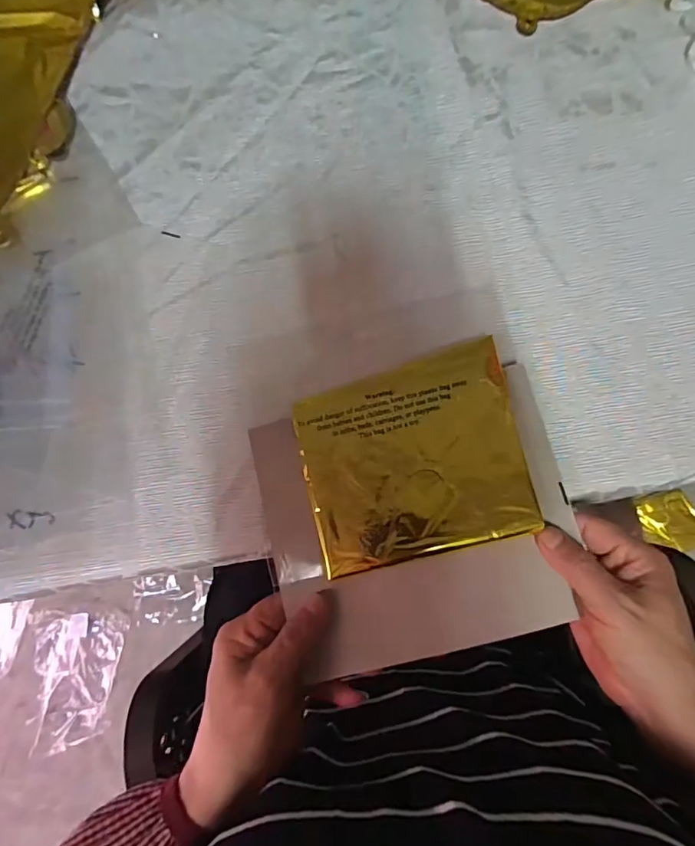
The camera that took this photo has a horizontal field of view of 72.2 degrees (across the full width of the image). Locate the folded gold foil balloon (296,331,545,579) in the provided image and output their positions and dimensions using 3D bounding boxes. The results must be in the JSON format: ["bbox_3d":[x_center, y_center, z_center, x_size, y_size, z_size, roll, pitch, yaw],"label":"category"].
[{"bbox_3d":[0.043,0.022,0.311,0.139,0.010,0.125,-13,81,-1],"label":"folded gold foil balloon"}]

